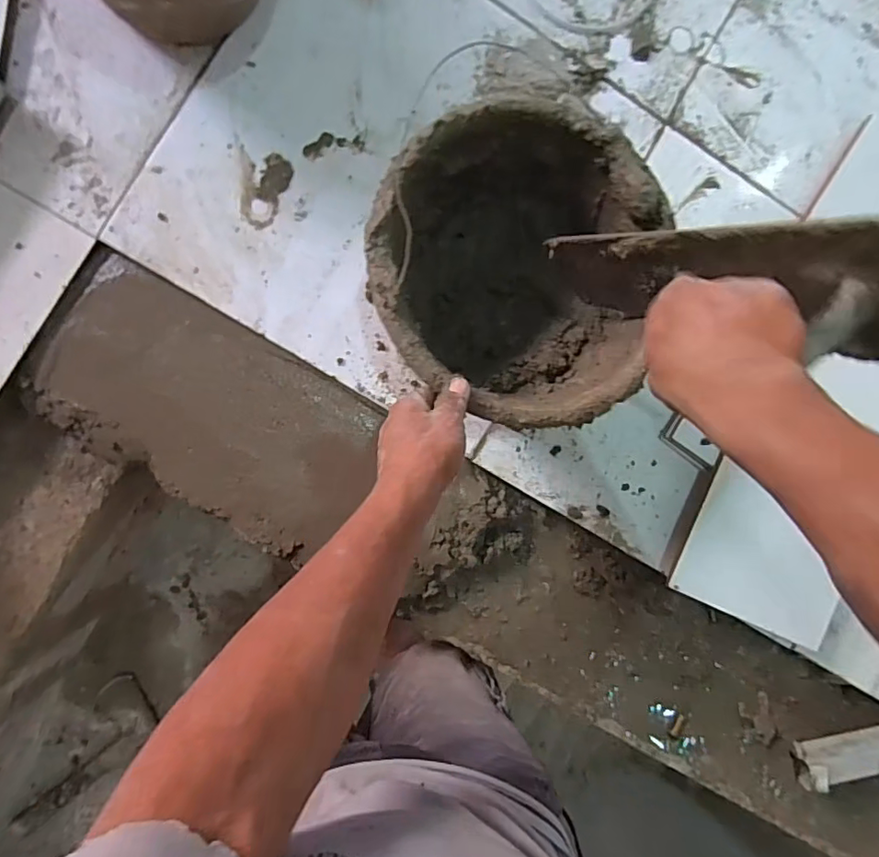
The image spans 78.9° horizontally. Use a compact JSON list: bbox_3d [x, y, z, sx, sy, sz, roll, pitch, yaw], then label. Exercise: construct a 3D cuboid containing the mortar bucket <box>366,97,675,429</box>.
[{"bbox_3d":[0.067,-0.147,0.541,0.262,0.173,0.272,13,89,-7],"label":"mortar bucket"}]

